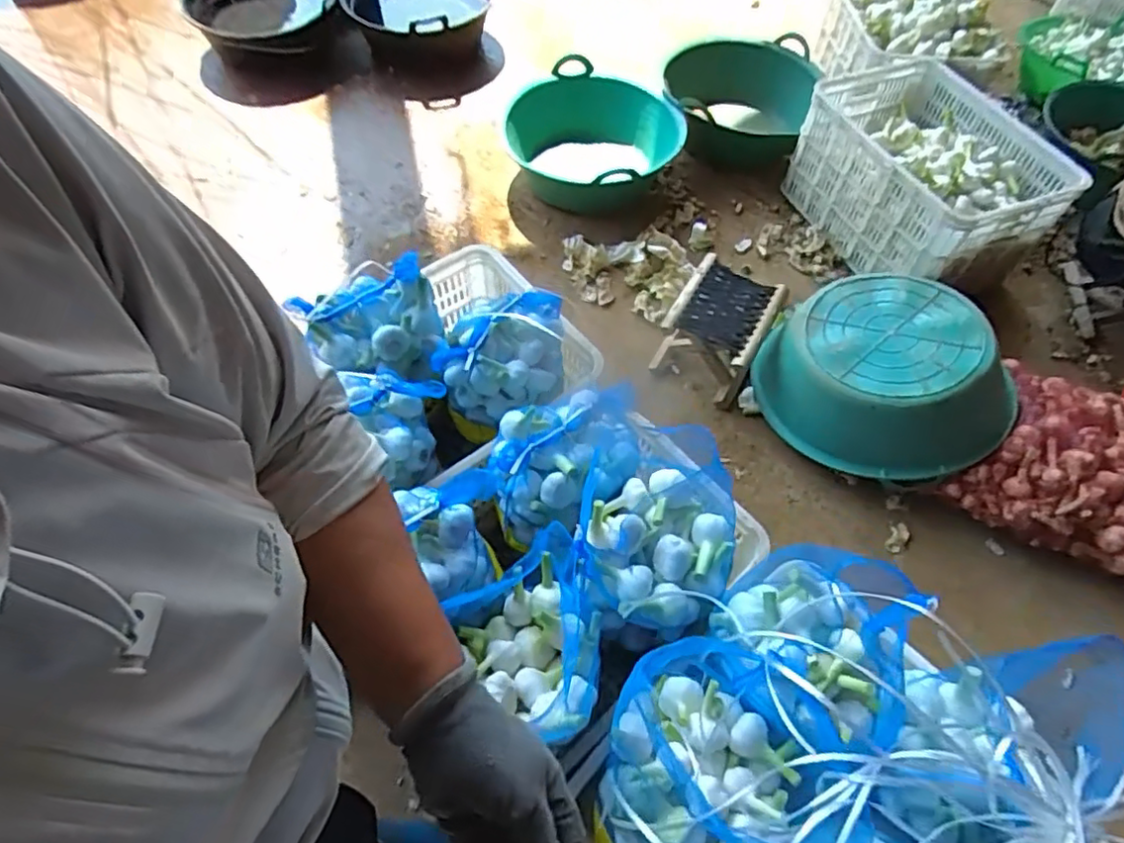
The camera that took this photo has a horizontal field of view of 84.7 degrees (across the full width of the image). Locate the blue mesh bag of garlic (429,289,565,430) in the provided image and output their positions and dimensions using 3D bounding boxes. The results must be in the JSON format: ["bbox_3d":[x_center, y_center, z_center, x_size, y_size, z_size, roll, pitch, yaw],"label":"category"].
[{"bbox_3d":[-0.105,-0.110,1.100,0.222,0.143,0.211,4,59,0],"label":"blue mesh bag of garlic"}]

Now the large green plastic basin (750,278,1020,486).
[{"bbox_3d":[0.694,-0.109,1.391,0.465,0.190,0.498,-9,57,15],"label":"large green plastic basin"}]

